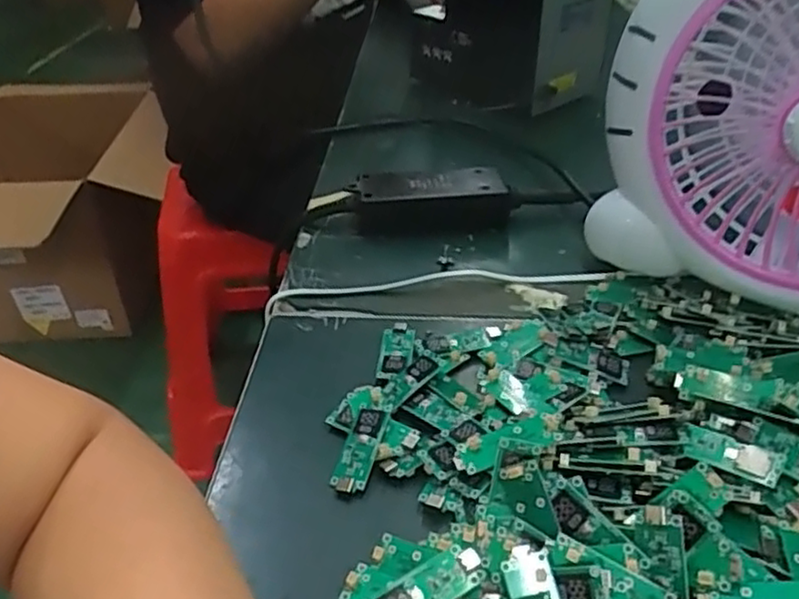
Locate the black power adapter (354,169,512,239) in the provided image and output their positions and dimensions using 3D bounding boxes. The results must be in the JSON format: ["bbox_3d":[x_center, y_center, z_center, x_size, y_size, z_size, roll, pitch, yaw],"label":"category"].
[{"bbox_3d":[0.025,-0.080,0.549,0.117,0.035,0.060,-1,36,3],"label":"black power adapter"}]

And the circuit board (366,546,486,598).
[{"bbox_3d":[0.010,0.119,0.284,0.051,0.005,0.019,-25,58,-15],"label":"circuit board"}]

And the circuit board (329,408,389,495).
[{"bbox_3d":[-0.019,0.075,0.348,0.018,0.006,0.047,9,51,18],"label":"circuit board"}]

